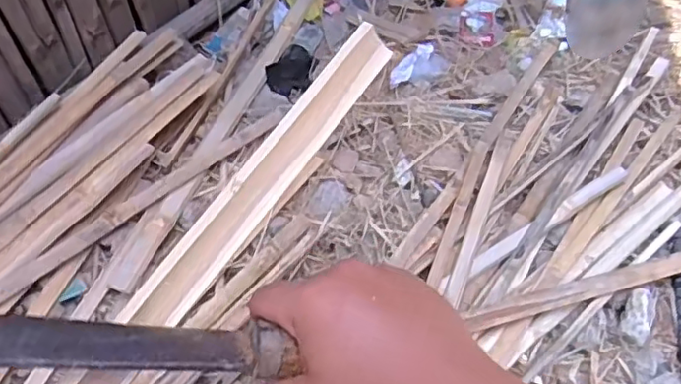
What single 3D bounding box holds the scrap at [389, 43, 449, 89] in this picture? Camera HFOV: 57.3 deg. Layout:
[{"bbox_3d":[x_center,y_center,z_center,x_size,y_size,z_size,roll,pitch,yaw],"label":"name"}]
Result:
[{"bbox_3d":[0.148,-0.224,1.137,0.072,0.022,0.134,30,55,21],"label":"scrap"}]

